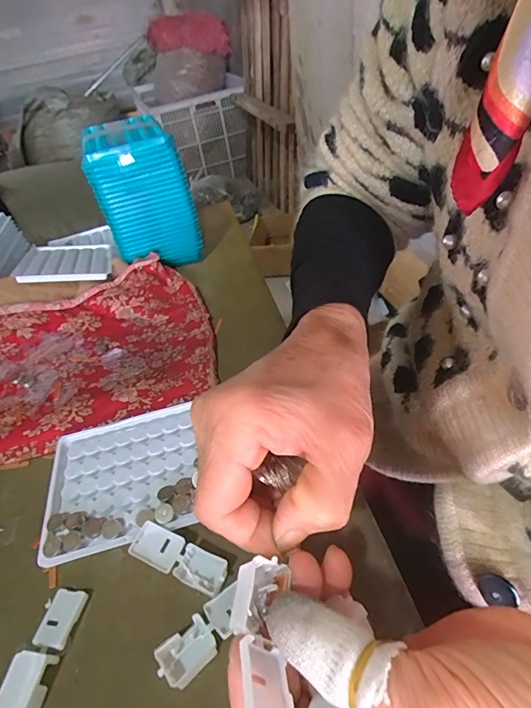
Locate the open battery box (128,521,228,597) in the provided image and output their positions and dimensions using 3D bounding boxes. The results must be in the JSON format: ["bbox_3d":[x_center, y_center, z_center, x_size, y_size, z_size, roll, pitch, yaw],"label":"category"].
[{"bbox_3d":[-0.048,0.114,0.230,0.056,0.013,0.019,11,45,23],"label":"open battery box"}]

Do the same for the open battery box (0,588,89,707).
[{"bbox_3d":[-0.111,0.149,0.207,0.021,0.014,0.054,-2,42,9],"label":"open battery box"}]

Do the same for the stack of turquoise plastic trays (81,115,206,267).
[{"bbox_3d":[-0.145,-0.188,0.478,0.094,0.130,0.123,-22,43,-11],"label":"stack of turquoise plastic trays"}]

